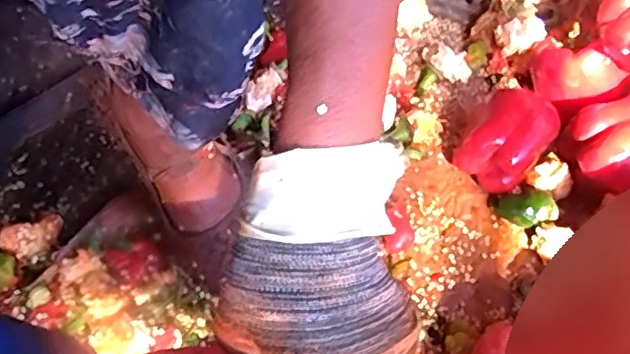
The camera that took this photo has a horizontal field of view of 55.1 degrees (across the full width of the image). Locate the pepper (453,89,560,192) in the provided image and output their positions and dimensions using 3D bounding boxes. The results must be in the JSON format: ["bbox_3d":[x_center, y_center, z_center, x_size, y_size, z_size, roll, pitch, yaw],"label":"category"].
[{"bbox_3d":[0.171,-0.031,0.543,0.065,0.069,0.080,37,63,20],"label":"pepper"}]

